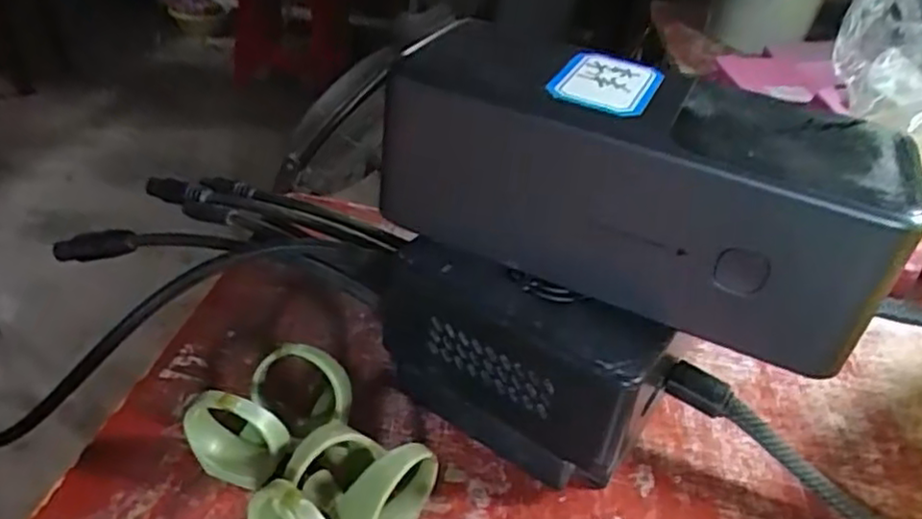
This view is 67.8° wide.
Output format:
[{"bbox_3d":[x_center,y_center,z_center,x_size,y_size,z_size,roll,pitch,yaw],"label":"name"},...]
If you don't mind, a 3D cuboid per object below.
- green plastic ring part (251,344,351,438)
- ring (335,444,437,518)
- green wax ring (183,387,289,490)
[{"bbox_3d":[-0.043,0.039,0.185,0.026,0.032,0.011,18,37,14],"label":"green plastic ring part"},{"bbox_3d":[-0.018,0.057,0.170,0.010,0.029,0.029,26,39,24],"label":"ring"},{"bbox_3d":[-0.057,0.044,0.179,0.026,0.030,0.012,14,35,11],"label":"green wax ring"}]

